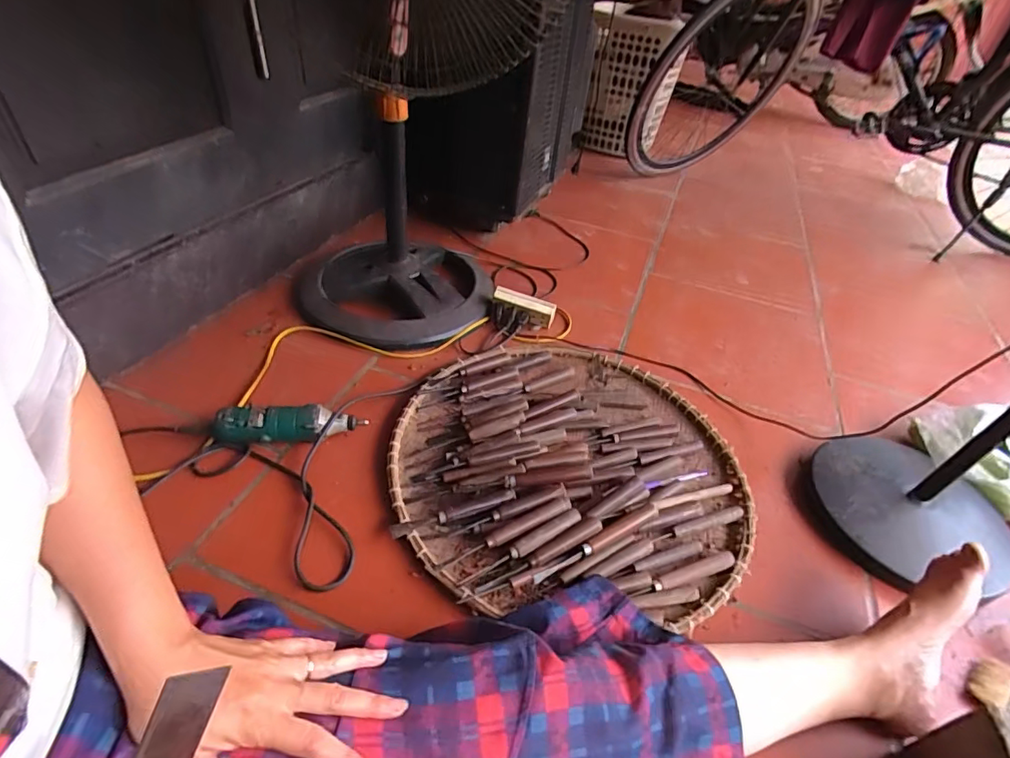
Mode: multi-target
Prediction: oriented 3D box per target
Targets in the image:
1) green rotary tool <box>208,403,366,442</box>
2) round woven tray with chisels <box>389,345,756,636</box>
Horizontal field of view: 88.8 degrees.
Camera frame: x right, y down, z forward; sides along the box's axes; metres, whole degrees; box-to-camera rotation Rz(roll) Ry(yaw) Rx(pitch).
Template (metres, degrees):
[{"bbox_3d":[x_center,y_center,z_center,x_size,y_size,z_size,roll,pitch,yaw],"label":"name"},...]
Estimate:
[{"bbox_3d":[-0.313,0.070,0.758,0.209,0.055,0.045,1,41,-8],"label":"green rotary tool"},{"bbox_3d":[0.100,0.108,0.785,0.508,0.043,0.492,4,41,-4],"label":"round woven tray with chisels"}]

